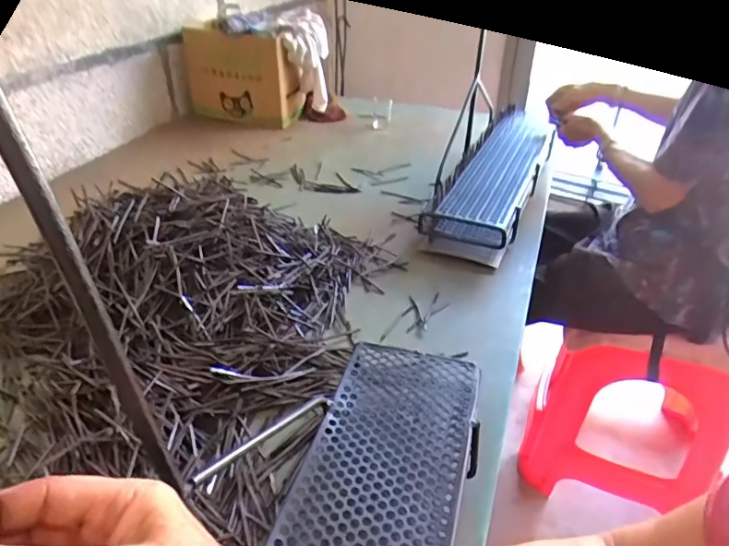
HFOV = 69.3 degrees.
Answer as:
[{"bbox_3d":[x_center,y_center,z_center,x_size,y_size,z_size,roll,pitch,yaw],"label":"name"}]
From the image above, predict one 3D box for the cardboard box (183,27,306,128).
[{"bbox_3d":[-0.337,-0.560,1.488,0.299,0.240,0.116,11,36,17],"label":"cardboard box"}]

